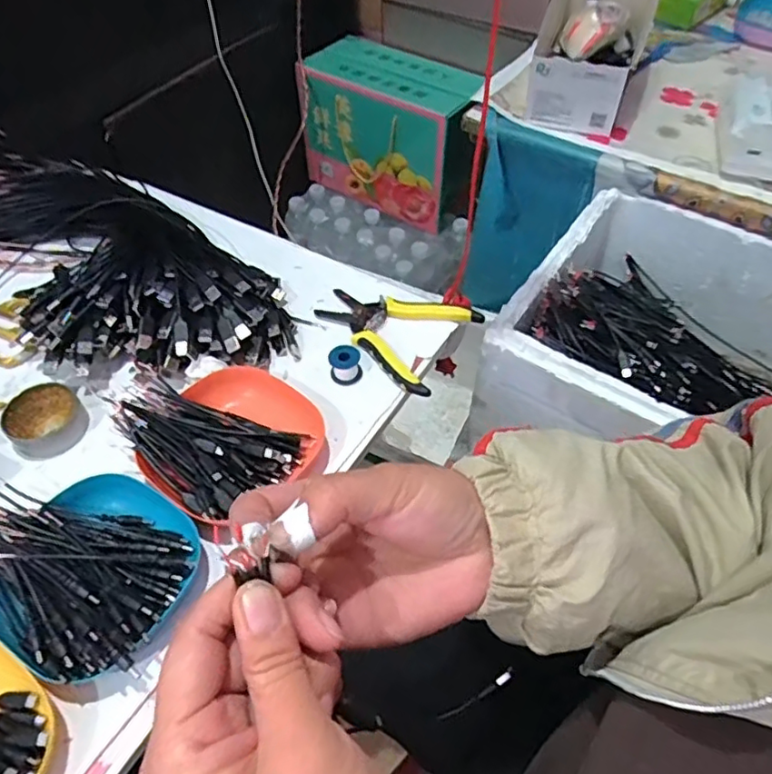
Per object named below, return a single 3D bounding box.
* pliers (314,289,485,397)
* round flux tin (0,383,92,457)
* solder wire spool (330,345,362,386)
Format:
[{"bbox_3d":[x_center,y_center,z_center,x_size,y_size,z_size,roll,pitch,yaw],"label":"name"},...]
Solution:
[{"bbox_3d":[0.002,-0.061,0.617,0.153,0.016,0.118,25,56,18],"label":"pliers"},{"bbox_3d":[-0.306,0.029,0.548,0.067,0.022,0.064,0,52,0],"label":"round flux tin"},{"bbox_3d":[-0.039,-0.022,0.579,0.029,0.025,0.030,0,52,0],"label":"solder wire spool"}]

